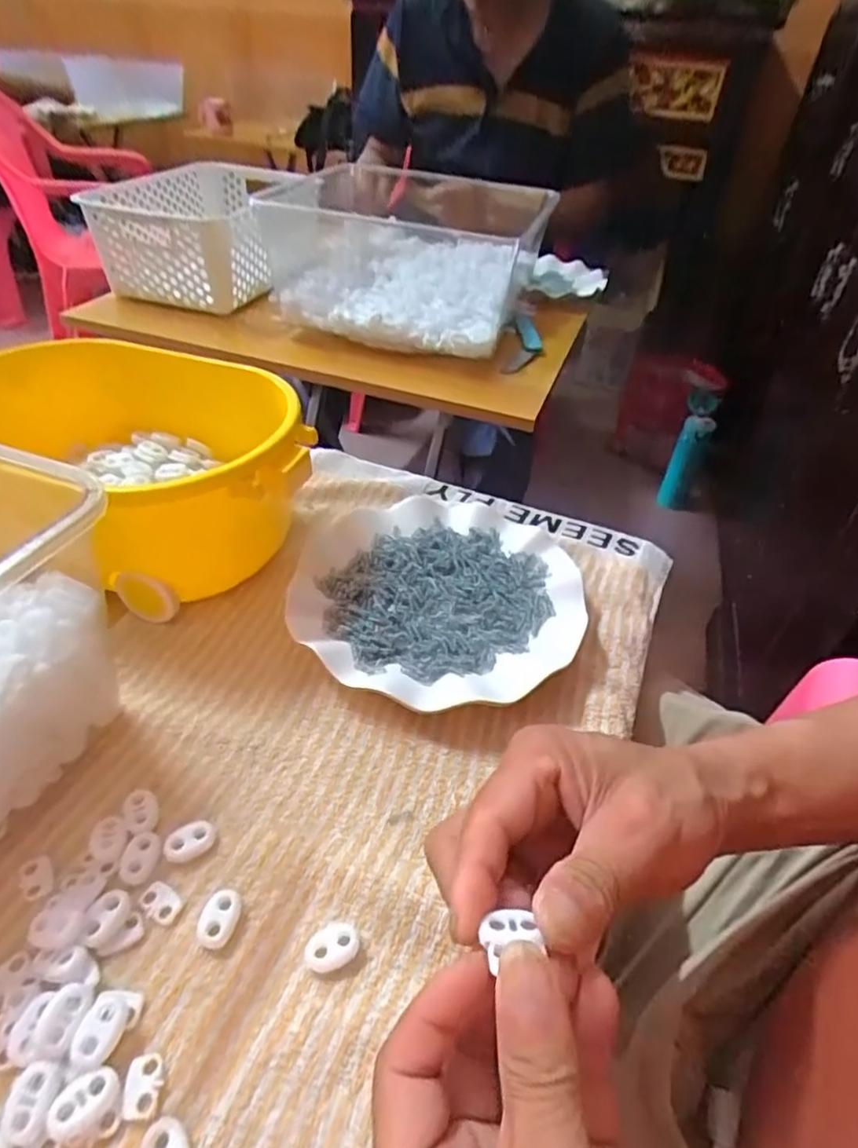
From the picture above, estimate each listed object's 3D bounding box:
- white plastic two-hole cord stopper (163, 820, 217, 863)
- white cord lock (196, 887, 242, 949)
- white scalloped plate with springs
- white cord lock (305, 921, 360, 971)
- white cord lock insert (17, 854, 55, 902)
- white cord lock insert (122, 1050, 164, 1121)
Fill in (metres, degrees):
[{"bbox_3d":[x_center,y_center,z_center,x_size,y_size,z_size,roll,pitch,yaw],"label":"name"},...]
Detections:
[{"bbox_3d":[-0.111,0.124,0.289,0.022,0.006,0.016,-22,48,-28],"label":"white plastic two-hole cord stopper"},{"bbox_3d":[-0.089,0.146,0.265,0.016,0.008,0.022,6,41,2],"label":"white cord lock"},{"bbox_3d":[0.006,0.012,0.410,0.180,0.027,0.168,3,41,-2],"label":"white scalloped plate with springs"},{"bbox_3d":[-0.041,0.156,0.260,0.022,0.006,0.016,-12,44,-19],"label":"white cord lock"},{"bbox_3d":[-0.171,0.133,0.273,0.012,0.004,0.016,-23,48,-28],"label":"white cord lock insert"},{"bbox_3d":[-0.102,0.183,0.223,0.012,0.004,0.019,-4,42,-10],"label":"white cord lock insert"}]

